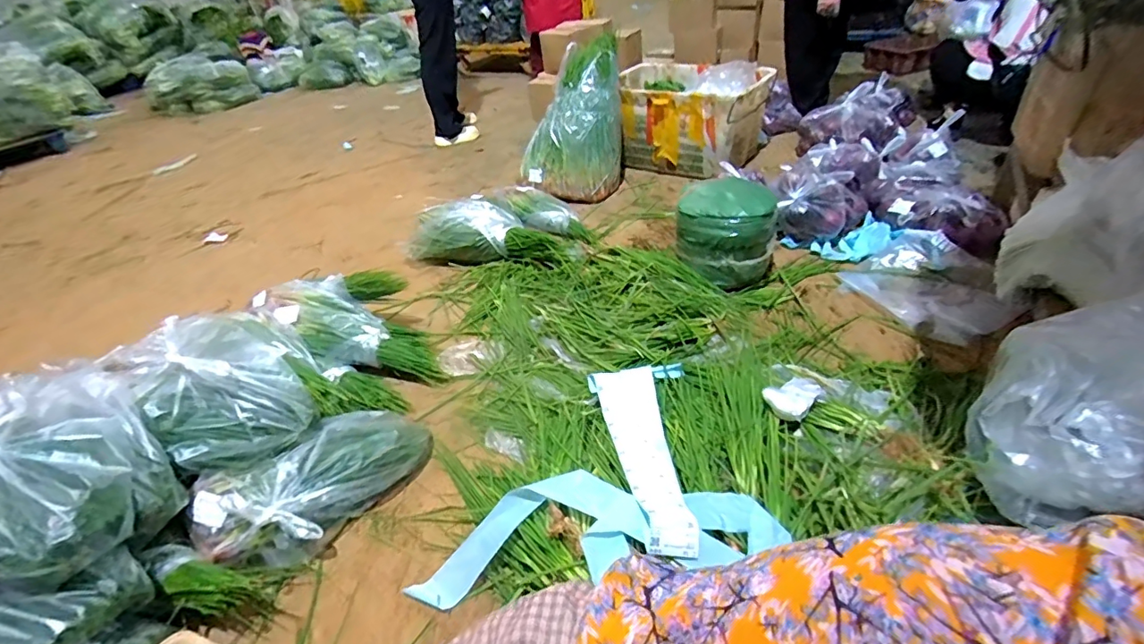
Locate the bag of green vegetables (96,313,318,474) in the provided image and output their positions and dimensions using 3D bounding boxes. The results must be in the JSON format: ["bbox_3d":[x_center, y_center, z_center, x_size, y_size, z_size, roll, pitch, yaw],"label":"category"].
[{"bbox_3d":[-0.718,0.121,1.038,0.336,0.188,0.276,28,49,37],"label":"bag of green vegetables"}]

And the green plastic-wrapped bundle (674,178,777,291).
[{"bbox_3d":[0.459,-0.260,1.525,0.279,0.265,0.234,5,39,15],"label":"green plastic-wrapped bundle"}]

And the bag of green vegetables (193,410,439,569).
[{"bbox_3d":[-0.498,0.328,1.023,0.434,0.141,0.205,-27,42,-24],"label":"bag of green vegetables"}]

